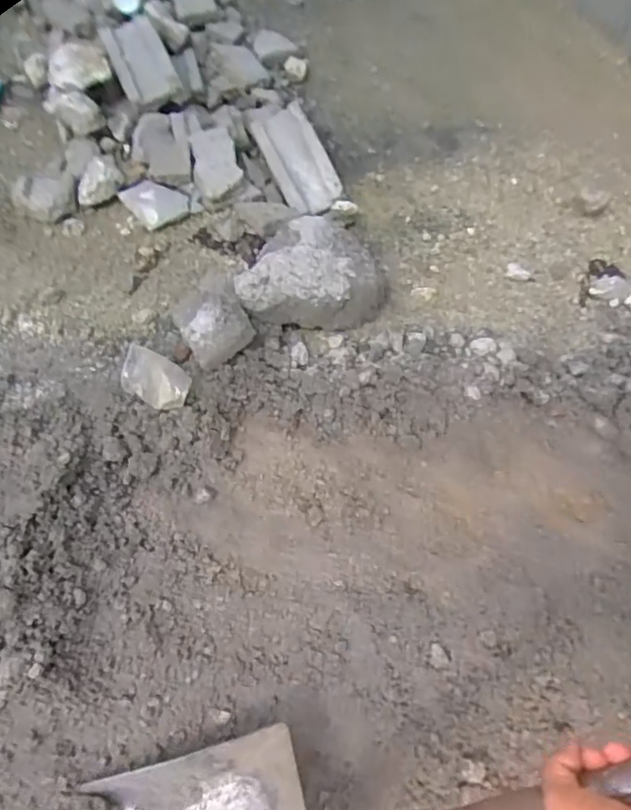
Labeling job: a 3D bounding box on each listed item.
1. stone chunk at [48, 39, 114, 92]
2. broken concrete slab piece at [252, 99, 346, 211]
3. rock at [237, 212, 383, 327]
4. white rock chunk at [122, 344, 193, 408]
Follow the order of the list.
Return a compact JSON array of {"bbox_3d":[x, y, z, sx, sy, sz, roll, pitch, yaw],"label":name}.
[{"bbox_3d":[-0.402,-0.576,0.998,0.099,0.053,0.058,-25,66,-16],"label":"stone chunk"},{"bbox_3d":[-0.033,-0.426,1.017,0.096,0.033,0.218,-30,79,9],"label":"broken concrete slab piece"},{"bbox_3d":[-0.006,-0.203,0.882,0.217,0.098,0.172,0,62,-4],"label":"rock"},{"bbox_3d":[-0.211,-0.036,0.775,0.087,0.038,0.062,20,62,7],"label":"white rock chunk"}]

